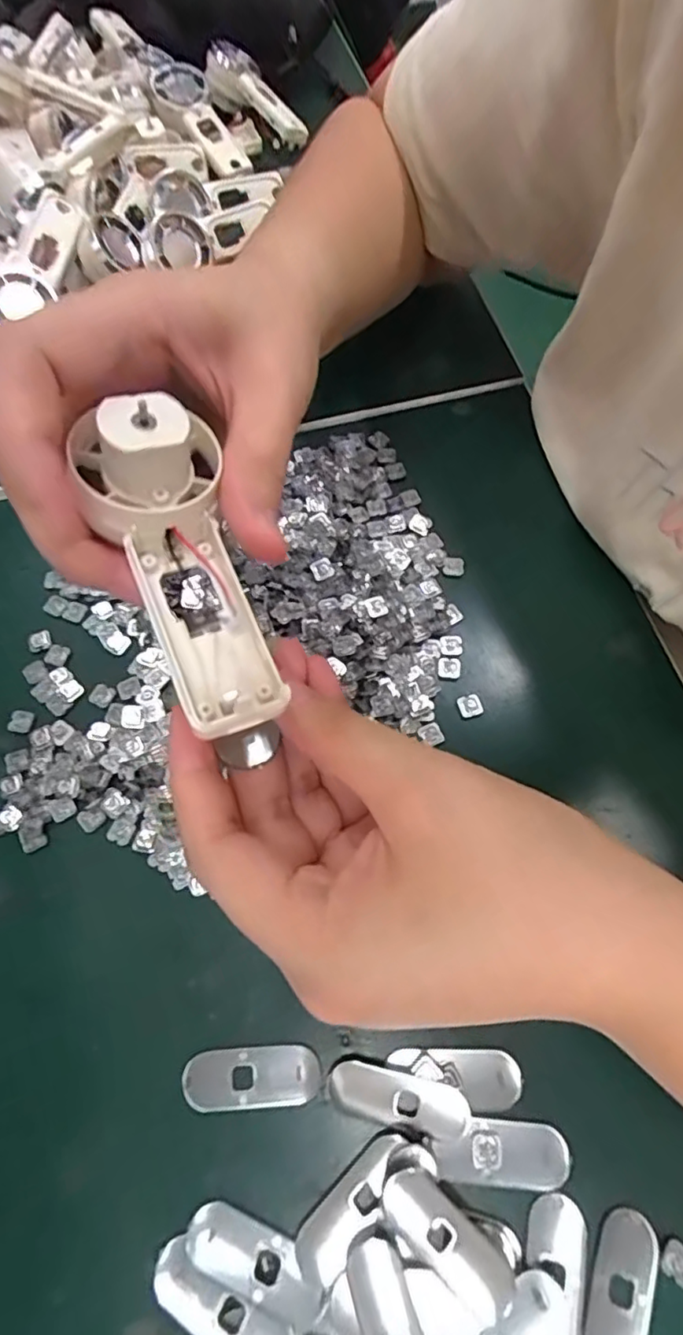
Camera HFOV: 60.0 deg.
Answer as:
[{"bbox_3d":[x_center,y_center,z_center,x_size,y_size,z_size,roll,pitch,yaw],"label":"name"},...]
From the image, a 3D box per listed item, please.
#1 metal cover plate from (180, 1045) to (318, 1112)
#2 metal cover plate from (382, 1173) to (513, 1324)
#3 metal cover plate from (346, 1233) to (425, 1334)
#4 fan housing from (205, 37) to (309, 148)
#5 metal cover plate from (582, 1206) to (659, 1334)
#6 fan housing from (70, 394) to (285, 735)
[{"bbox_3d":[-0.034,0.153,0.220,0.049,0.004,0.019,-4,67,0],"label":"metal cover plate"},{"bbox_3d":[0.035,0.192,0.197,0.050,0.008,0.018,39,73,16],"label":"metal cover plate"},{"bbox_3d":[0.016,0.214,0.191,0.019,0.004,0.049,-20,68,-7],"label":"metal cover plate"},{"bbox_3d":[-0.063,-0.424,0.442,0.089,0.023,0.043,45,75,2],"label":"fan housing"},{"bbox_3d":[0.091,0.209,0.194,0.018,0.004,0.050,22,69,10],"label":"metal cover plate"},{"bbox_3d":[-0.040,-0.024,0.150,0.032,0.023,0.082,-20,86,-7],"label":"fan housing"}]

